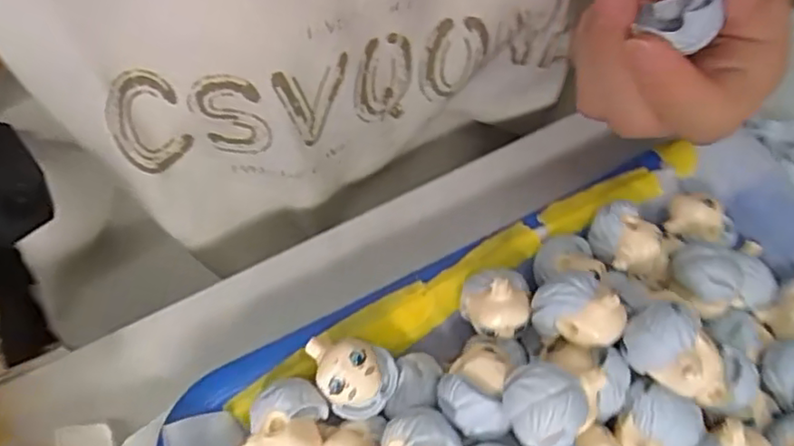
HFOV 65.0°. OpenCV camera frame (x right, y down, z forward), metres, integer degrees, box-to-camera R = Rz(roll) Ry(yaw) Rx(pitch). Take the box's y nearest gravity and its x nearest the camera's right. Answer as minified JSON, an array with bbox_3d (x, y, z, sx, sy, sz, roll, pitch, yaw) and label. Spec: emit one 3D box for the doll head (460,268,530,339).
[{"bbox_3d":[0.032,0.026,0.203,0.022,0.021,0.019,20,60,7],"label":"doll head"}]

